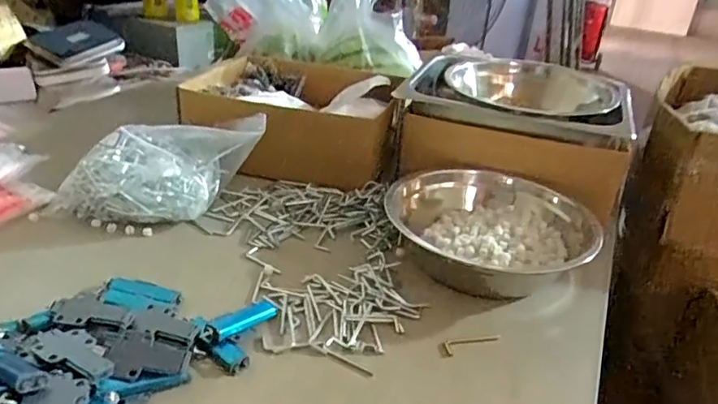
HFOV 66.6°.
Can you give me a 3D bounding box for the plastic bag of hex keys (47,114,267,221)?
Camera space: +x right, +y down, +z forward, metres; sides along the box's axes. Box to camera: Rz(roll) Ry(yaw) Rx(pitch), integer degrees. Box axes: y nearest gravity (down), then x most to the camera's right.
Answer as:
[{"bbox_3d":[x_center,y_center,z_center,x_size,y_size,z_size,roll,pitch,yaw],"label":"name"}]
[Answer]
[{"bbox_3d":[-0.255,-0.041,0.718,0.260,0.103,0.116,-12,33,-30],"label":"plastic bag of hex keys"}]

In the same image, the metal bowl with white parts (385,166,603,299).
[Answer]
[{"bbox_3d":[0.161,0.037,0.679,0.248,0.070,0.225,3,28,-6],"label":"metal bowl with white parts"}]

